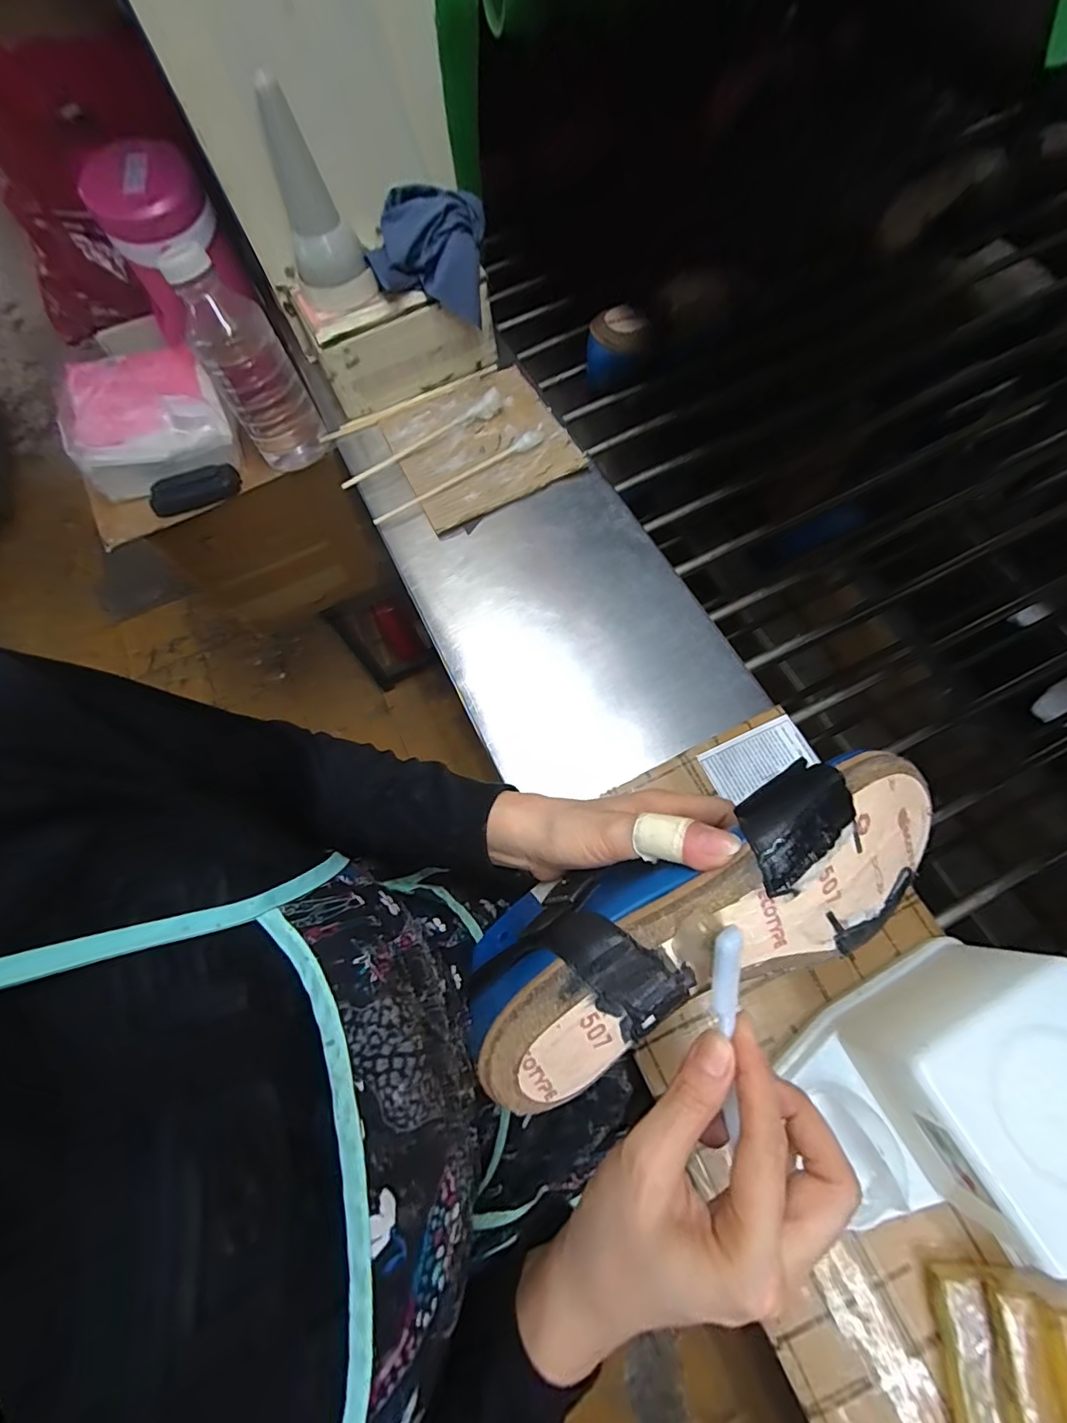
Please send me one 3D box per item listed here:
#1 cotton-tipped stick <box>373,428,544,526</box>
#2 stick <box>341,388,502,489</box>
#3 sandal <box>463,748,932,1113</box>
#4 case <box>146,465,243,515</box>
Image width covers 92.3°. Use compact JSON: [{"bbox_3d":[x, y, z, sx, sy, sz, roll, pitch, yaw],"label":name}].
[{"bbox_3d":[-0.075,-0.244,0.527,0.199,0.013,0.019,-30,70,-7],"label":"cotton-tipped stick"},{"bbox_3d":[-0.117,-0.288,0.541,0.190,0.021,0.019,-32,71,-8],"label":"stick"},{"bbox_3d":[0.083,0.097,0.250,0.243,0.085,0.081,-26,70,-1],"label":"sandal"},{"bbox_3d":[-0.441,-0.288,0.662,0.112,0.025,0.045,-23,70,-5],"label":"case"}]

